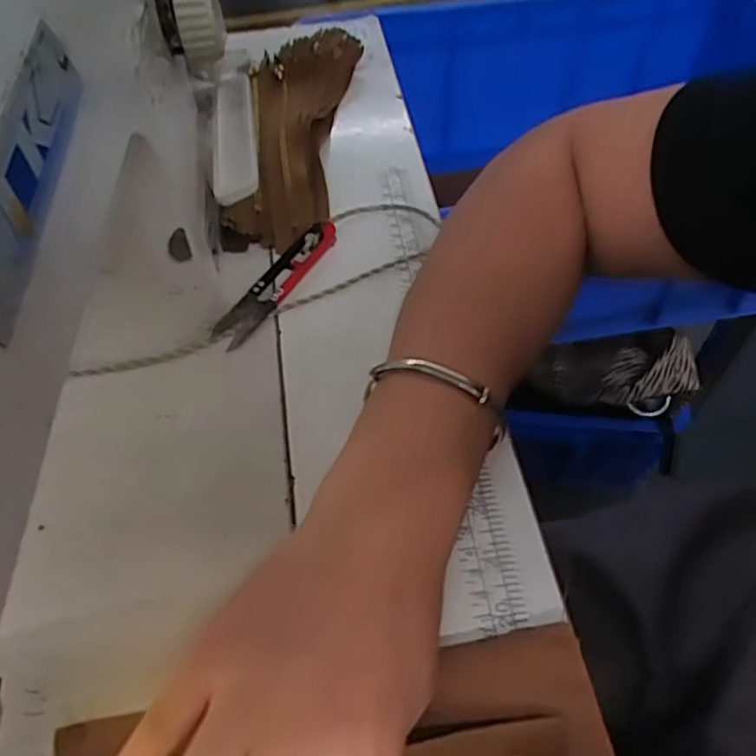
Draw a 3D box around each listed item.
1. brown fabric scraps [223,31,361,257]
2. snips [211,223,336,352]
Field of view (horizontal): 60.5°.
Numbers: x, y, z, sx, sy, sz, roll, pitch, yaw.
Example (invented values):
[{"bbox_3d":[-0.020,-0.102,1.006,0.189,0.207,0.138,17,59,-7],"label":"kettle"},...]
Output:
[{"bbox_3d":[-0.062,-0.174,0.456,0.080,0.034,0.206,2,55,5],"label":"brown fabric scraps"},{"bbox_3d":[-0.061,-0.058,0.383,0.023,0.013,0.098,28,61,21],"label":"snips"}]

